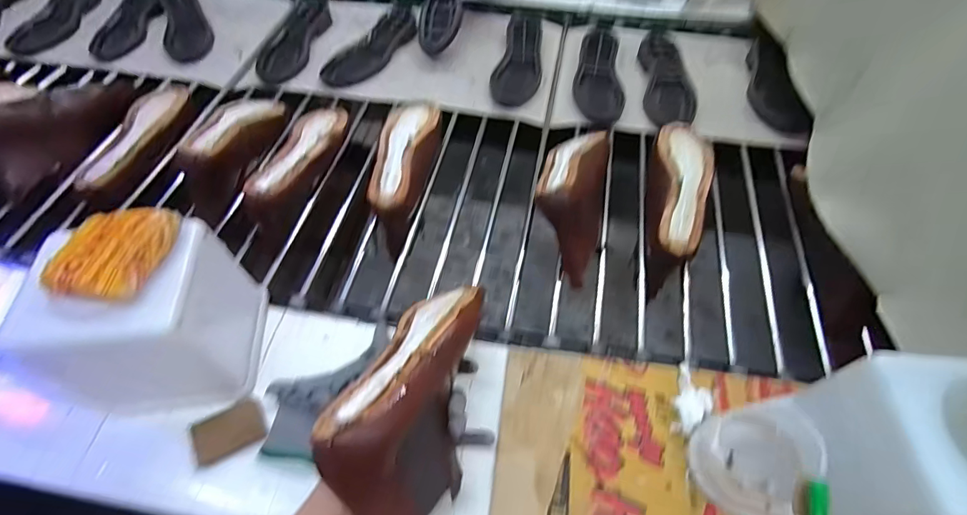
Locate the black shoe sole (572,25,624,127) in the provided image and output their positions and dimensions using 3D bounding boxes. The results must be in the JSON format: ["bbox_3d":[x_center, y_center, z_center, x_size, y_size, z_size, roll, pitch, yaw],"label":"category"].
[{"bbox_3d":[0.228,-0.362,0.889,0.090,0.031,0.263,9,56,6],"label":"black shoe sole"}]

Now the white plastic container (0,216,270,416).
[{"bbox_3d":[-0.344,0.062,0.468,0.157,0.183,0.135,-5,56,-4],"label":"white plastic container"}]

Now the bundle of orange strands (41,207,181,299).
[{"bbox_3d":[-0.332,-0.007,0.408,0.077,0.026,0.089,6,56,4],"label":"bundle of orange strands"}]

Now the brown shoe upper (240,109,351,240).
[{"bbox_3d":[-0.282,-0.154,0.724,0.081,0.078,0.257,9,56,5],"label":"brown shoe upper"}]

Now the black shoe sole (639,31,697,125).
[{"bbox_3d":[0.353,-0.345,0.870,0.094,0.032,0.255,4,55,2],"label":"black shoe sole"}]

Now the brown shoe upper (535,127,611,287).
[{"bbox_3d":[0.132,-0.100,0.672,0.096,0.108,0.261,12,55,10],"label":"brown shoe upper"}]

